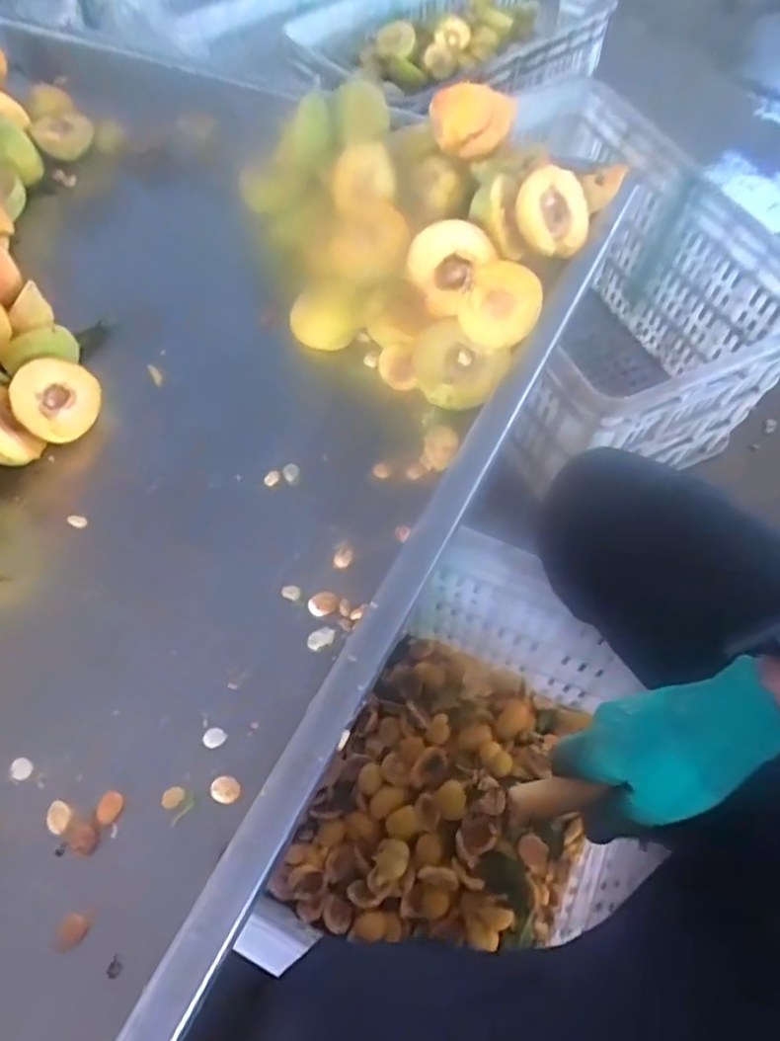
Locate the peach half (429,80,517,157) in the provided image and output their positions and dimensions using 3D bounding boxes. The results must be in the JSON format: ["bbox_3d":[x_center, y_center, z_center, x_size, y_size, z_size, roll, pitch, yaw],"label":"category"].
[{"bbox_3d":[0.064,-0.316,0.489,0.058,0.065,0.033,3,81,-21],"label":"peach half"}]

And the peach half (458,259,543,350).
[{"bbox_3d":[0.077,-0.149,0.443,0.053,0.042,0.037,16,60,9],"label":"peach half"}]

